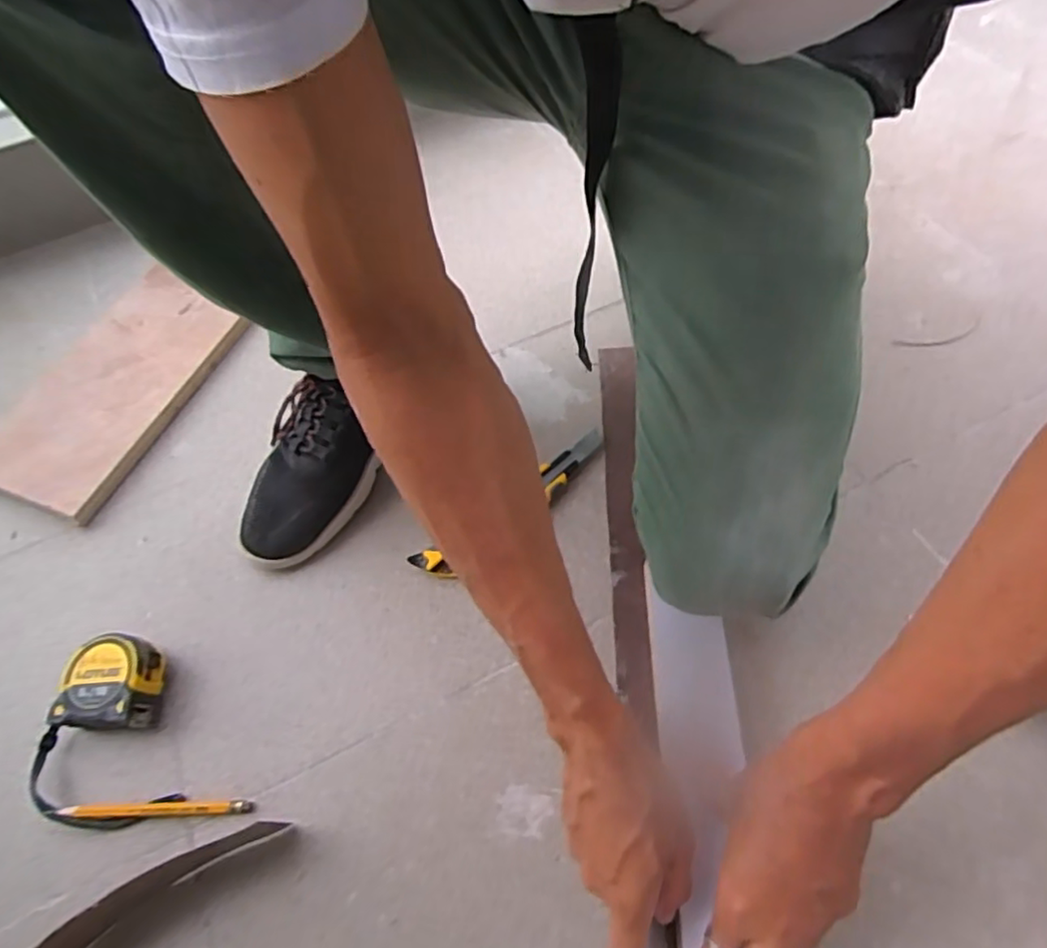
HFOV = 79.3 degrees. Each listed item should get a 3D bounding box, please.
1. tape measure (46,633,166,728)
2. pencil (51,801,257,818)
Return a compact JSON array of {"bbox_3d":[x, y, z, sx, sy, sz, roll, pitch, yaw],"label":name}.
[{"bbox_3d":[-0.314,0.162,0.485,0.065,0.044,0.063,3,59,7],"label":"tape measure"},{"bbox_3d":[-0.262,0.237,0.446,0.141,0.006,0.009,-3,58,3],"label":"pencil"}]

